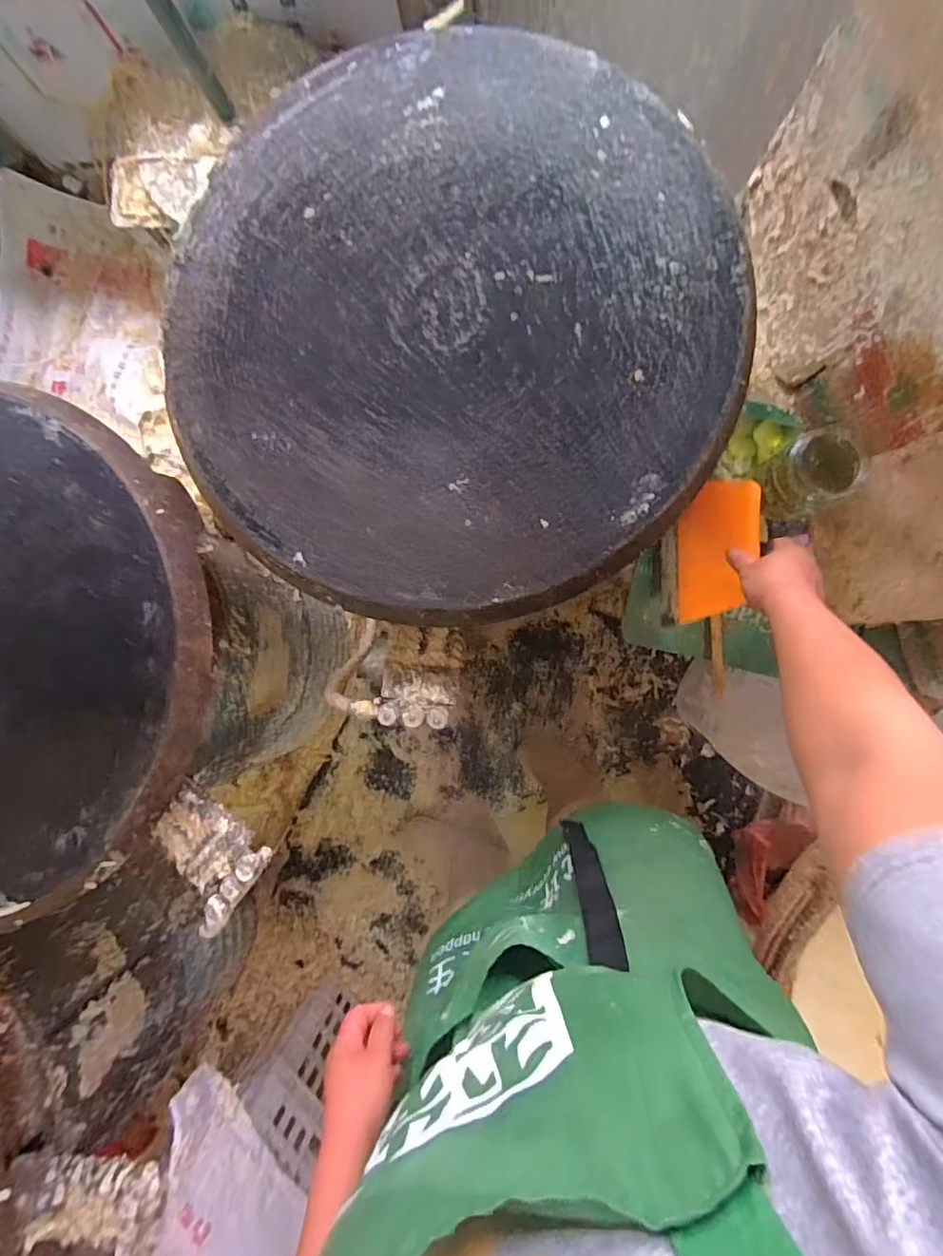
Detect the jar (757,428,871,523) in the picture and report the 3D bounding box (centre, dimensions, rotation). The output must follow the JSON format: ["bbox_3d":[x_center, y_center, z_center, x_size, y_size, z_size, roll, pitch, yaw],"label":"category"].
[{"bbox_3d":[0.425,-0.190,0.686,0.076,0.124,0.081,0,89,6],"label":"jar"}]

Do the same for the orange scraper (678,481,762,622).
[{"bbox_3d":[0.310,-0.098,0.680,0.103,0.005,0.170,-2,88,49],"label":"orange scraper"}]

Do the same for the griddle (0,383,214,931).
[{"bbox_3d":[-0.605,0.023,0.631,0.600,0.053,0.593,0,88,5],"label":"griddle"}]

